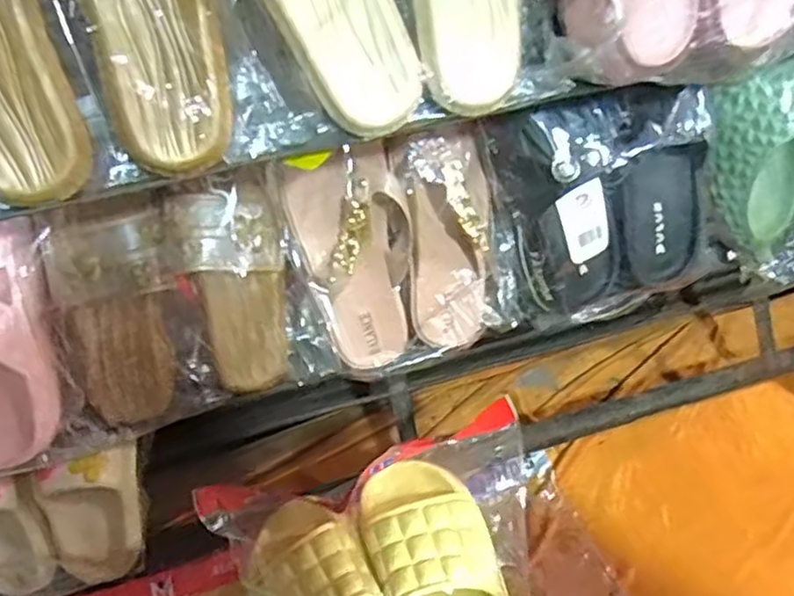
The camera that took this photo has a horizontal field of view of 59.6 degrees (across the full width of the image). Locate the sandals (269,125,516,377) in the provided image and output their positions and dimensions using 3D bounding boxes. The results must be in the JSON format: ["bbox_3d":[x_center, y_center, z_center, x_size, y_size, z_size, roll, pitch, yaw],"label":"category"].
[{"bbox_3d":[0.003,-0.039,0.603,0.179,0.191,0.043,-12,20,-5],"label":"sandals"}]

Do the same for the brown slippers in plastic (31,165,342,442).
[{"bbox_3d":[-0.179,0.008,0.588,0.209,0.198,0.051,-16,28,-10],"label":"brown slippers in plastic"}]

